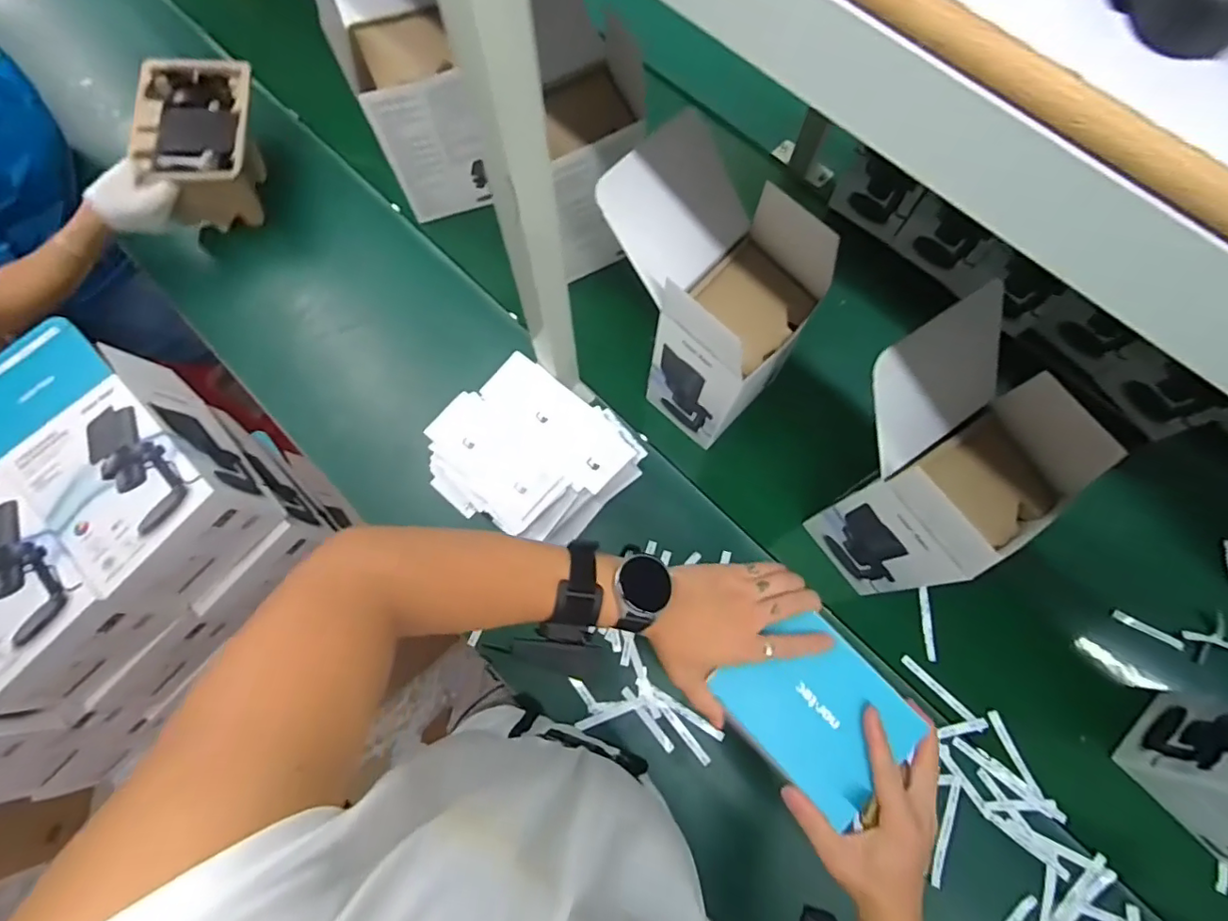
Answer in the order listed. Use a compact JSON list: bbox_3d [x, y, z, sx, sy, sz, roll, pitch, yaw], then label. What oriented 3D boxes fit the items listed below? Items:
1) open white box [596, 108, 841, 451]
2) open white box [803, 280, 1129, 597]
[{"bbox_3d":[0.105,-0.184,0.670,0.155,0.314,0.219,-42,79,-12],"label":"open white box"},{"bbox_3d":[0.320,0.013,0.587,0.150,0.301,0.216,-31,77,-9],"label":"open white box"}]

